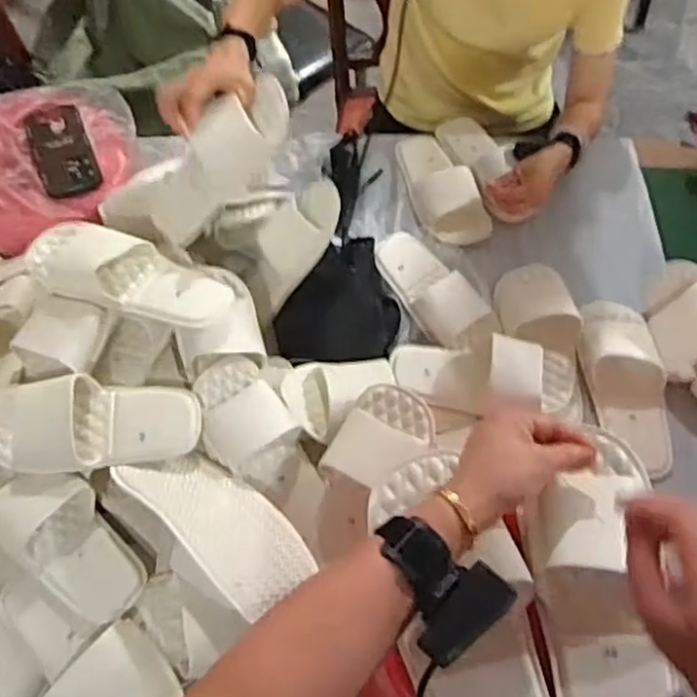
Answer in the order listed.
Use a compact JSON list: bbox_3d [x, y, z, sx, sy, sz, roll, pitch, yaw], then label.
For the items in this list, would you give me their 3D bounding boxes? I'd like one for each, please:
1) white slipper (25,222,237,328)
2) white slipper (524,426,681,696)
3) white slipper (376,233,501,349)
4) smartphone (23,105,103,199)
[{"bbox_3d":[-0.249,-0.080,0.819,0.230,0.076,0.096,10,60,7],"label":"white slipper"},{"bbox_3d":[0.193,0.189,0.553,0.099,0.055,0.263,2,66,3],"label":"white slipper"},{"bbox_3d":[0.117,-0.086,0.986,0.092,0.050,0.214,-36,65,-18],"label":"white slipper"},{"bbox_3d":[-0.415,-0.292,1.025,0.078,0.015,0.166,-19,71,-15],"label":"smartphone"}]

